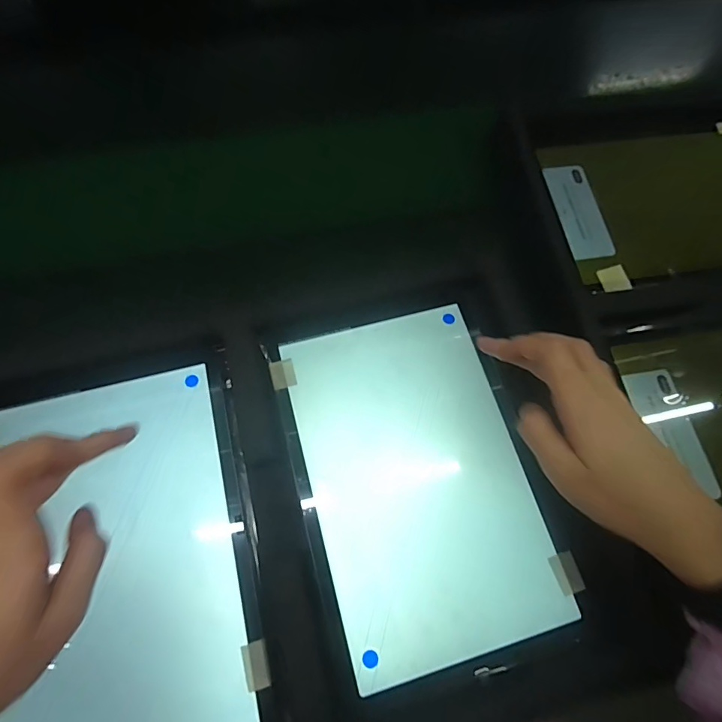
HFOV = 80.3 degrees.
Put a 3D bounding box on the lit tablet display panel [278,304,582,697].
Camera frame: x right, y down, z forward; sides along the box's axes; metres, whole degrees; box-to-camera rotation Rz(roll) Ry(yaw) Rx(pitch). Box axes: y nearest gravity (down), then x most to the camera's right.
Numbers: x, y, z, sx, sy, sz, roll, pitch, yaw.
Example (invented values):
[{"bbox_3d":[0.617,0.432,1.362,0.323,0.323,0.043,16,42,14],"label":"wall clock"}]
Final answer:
[{"bbox_3d":[0.039,0.078,0.303,0.147,0.009,0.229,-14,70,-7],"label":"lit tablet display panel"}]

